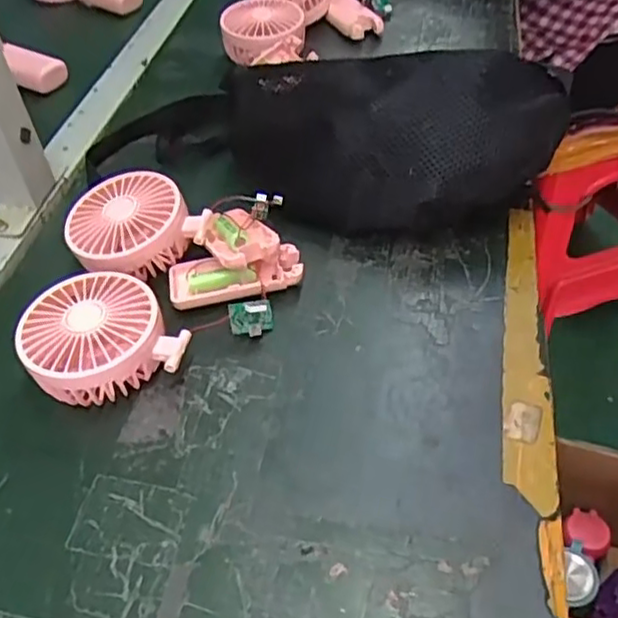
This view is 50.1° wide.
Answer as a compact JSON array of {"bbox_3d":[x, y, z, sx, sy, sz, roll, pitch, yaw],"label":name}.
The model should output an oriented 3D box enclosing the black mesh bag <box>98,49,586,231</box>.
[{"bbox_3d":[-0.003,-0.142,0.524,0.379,0.104,0.124,12,50,15],"label":"black mesh bag"}]

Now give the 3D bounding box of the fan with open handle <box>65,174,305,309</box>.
[{"bbox_3d":[-0.091,-0.052,0.485,0.176,0.045,0.095,18,50,4],"label":"fan with open handle"}]

